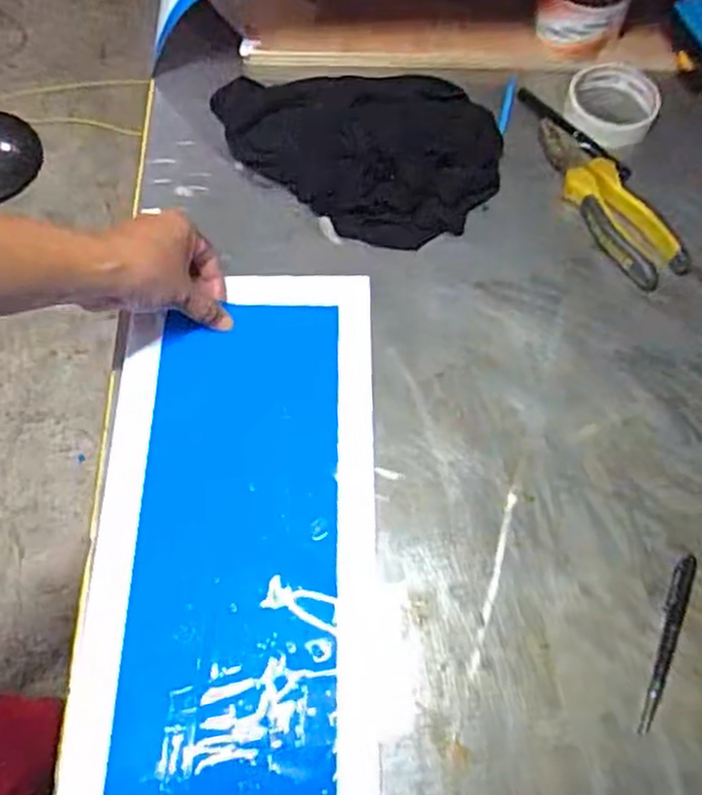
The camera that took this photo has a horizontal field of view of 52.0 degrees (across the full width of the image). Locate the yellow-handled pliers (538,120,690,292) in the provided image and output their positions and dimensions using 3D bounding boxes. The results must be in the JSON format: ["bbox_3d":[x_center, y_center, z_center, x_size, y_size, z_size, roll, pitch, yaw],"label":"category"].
[{"bbox_3d":[0.227,-0.179,0.652,0.051,0.025,0.187,-26,67,-12],"label":"yellow-handled pliers"}]

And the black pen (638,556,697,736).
[{"bbox_3d":[0.218,0.167,0.498,0.014,0.007,0.128,24,67,11],"label":"black pen"}]

